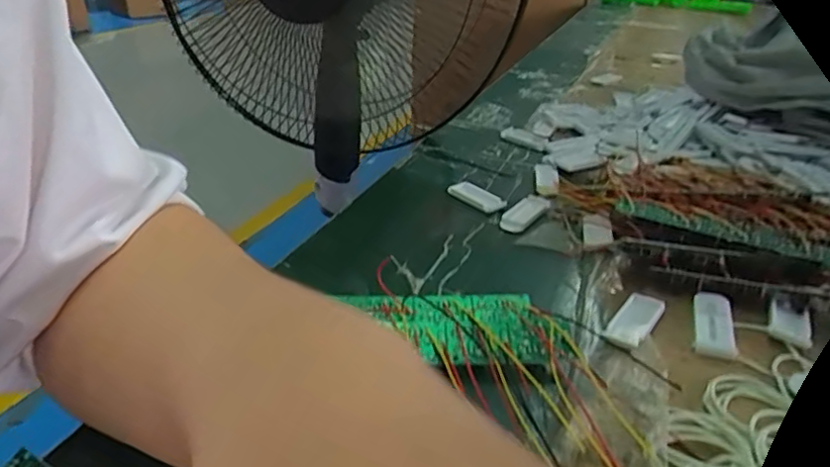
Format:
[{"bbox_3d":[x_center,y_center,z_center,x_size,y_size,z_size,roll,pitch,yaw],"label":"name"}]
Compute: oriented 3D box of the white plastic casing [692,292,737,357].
[{"bbox_3d":[0.177,0.053,0.351,0.020,0.006,0.057,14,31,17],"label":"white plastic casing"}]

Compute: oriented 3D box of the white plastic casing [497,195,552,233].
[{"bbox_3d":[0.090,-0.018,0.491,0.021,0.006,0.061,23,35,30],"label":"white plastic casing"}]

